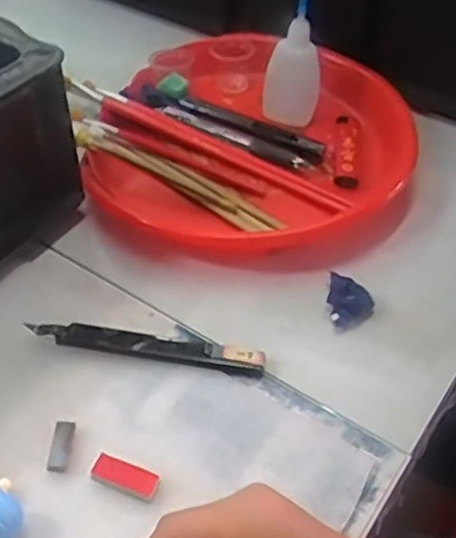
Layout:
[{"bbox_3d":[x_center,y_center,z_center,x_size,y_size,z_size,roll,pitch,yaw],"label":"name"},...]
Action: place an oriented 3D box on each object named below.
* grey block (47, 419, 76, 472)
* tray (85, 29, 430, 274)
[{"bbox_3d":[-0.087,0.093,0.371,0.010,0.004,0.029,4,48,0],"label":"grey block"},{"bbox_3d":[0.021,-0.097,0.540,0.242,0.035,0.233,16,49,10],"label":"tray"}]

